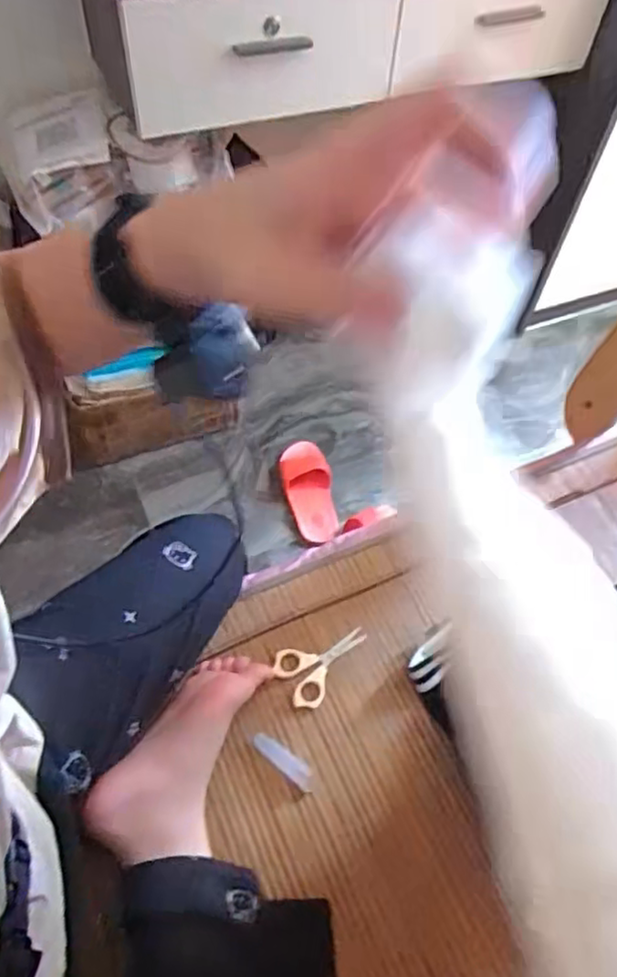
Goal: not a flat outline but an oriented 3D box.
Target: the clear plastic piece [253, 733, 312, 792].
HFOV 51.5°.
[{"bbox_3d":[-0.025,0.276,0.651,0.074,0.005,0.019,34,60,18],"label":"clear plastic piece"}]

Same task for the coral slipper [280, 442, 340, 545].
[{"bbox_3d":[0.000,0.001,1.273,0.087,0.052,0.216,-12,71,-12],"label":"coral slipper"}]

